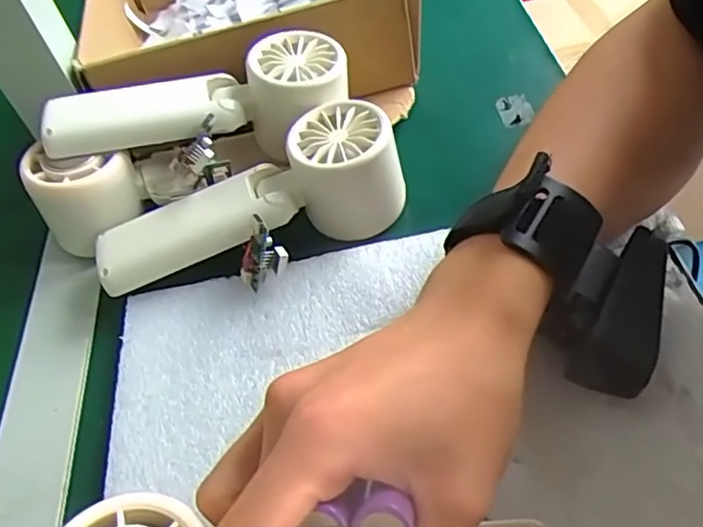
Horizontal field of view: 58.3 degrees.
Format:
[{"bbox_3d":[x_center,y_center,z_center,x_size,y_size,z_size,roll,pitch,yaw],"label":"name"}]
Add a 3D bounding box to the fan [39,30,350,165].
[{"bbox_3d":[-0.082,-0.085,0.353,0.165,0.050,0.055,-15,50,0],"label":"fan"}]

